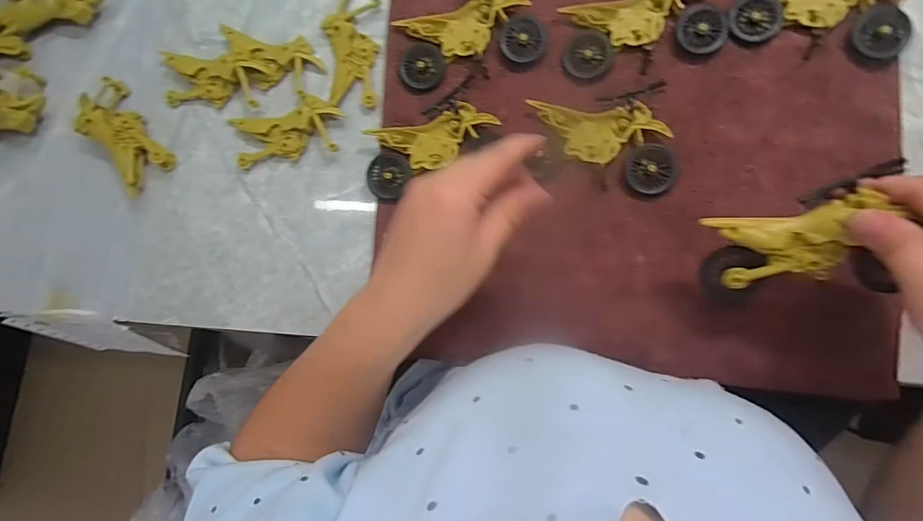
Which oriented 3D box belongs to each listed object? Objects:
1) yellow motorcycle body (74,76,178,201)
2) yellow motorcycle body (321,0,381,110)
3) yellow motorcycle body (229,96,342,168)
[{"bbox_3d":[-0.302,-0.110,0.407,0.050,0.023,0.097,-38,84,5],"label":"yellow motorcycle body"},{"bbox_3d":[-0.094,-0.177,0.389,0.045,0.008,0.092,3,88,8],"label":"yellow motorcycle body"},{"bbox_3d":[-0.150,-0.110,0.392,0.095,0.016,0.049,-7,87,7],"label":"yellow motorcycle body"}]

